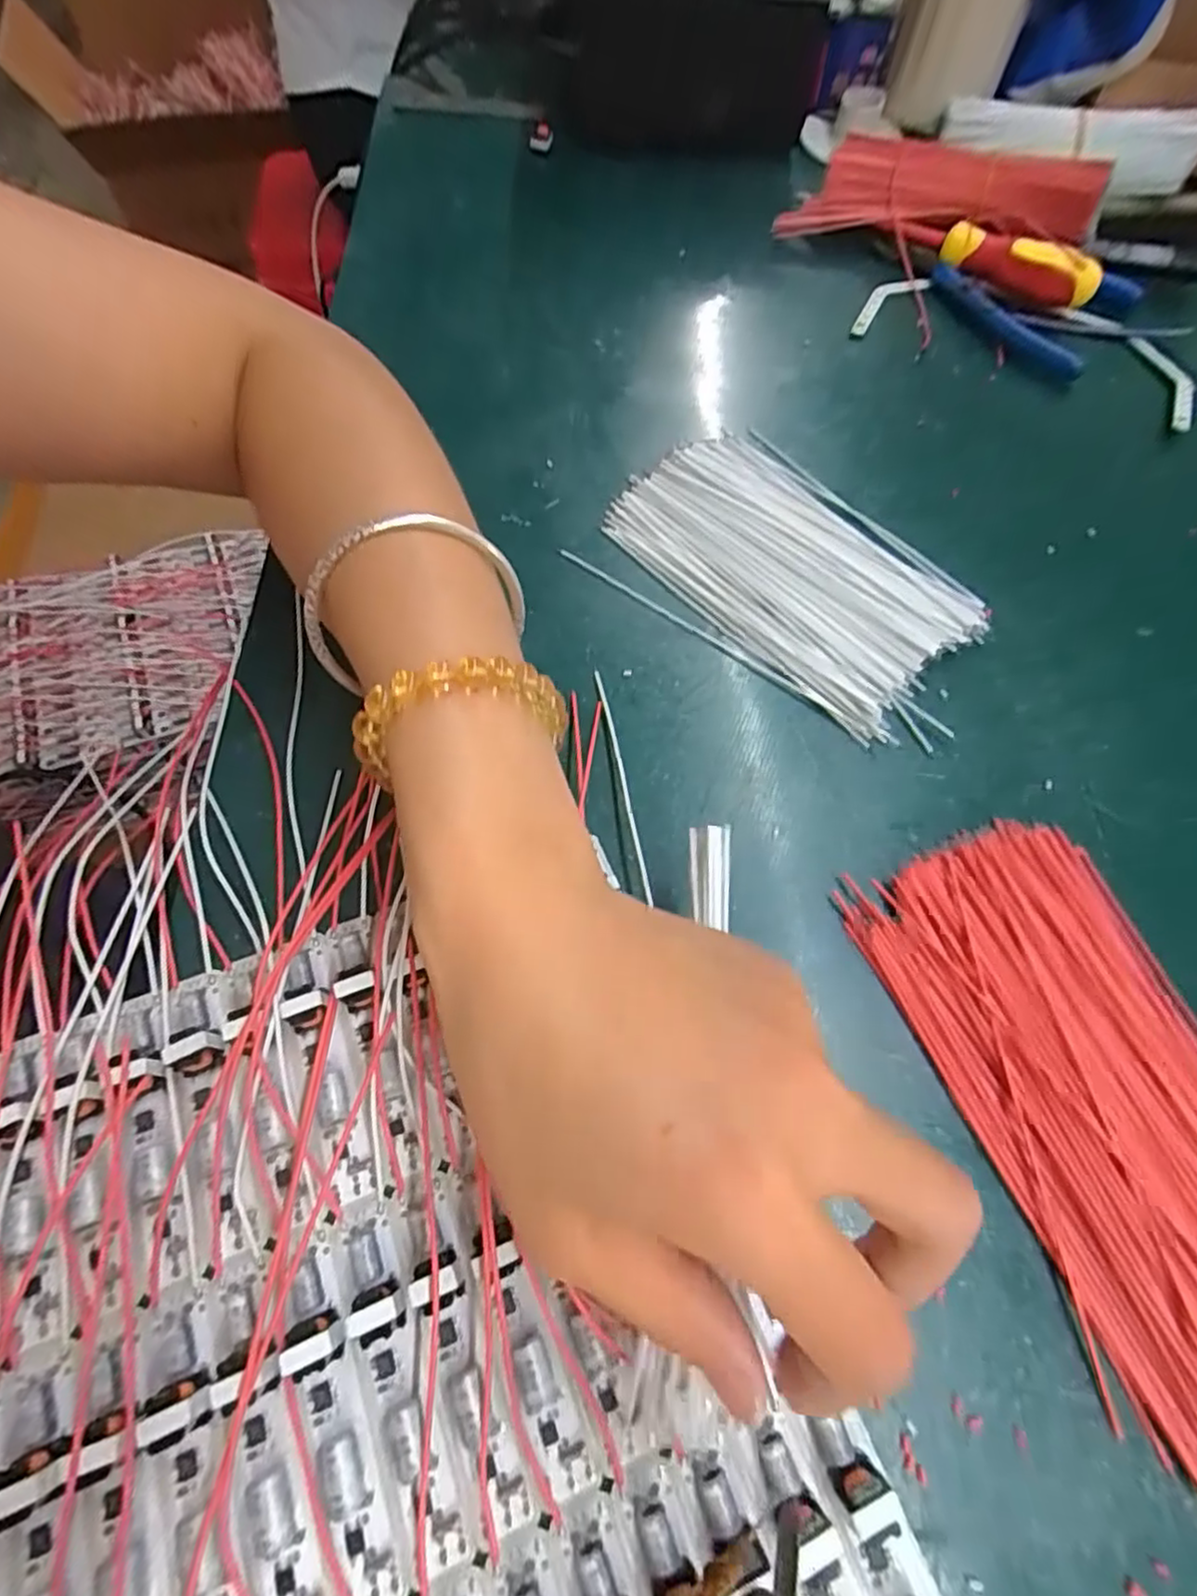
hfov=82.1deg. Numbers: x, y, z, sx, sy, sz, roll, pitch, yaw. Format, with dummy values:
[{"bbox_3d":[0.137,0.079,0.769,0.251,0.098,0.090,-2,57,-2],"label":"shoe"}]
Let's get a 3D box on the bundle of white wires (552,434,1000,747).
[{"bbox_3d":[0.080,-0.094,0.278,0.153,0.012,0.099,36,68,14],"label":"bundle of white wires"}]

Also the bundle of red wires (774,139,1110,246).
[{"bbox_3d":[0.172,-0.305,0.346,0.148,0.038,0.036,10,64,2],"label":"bundle of red wires"}]

